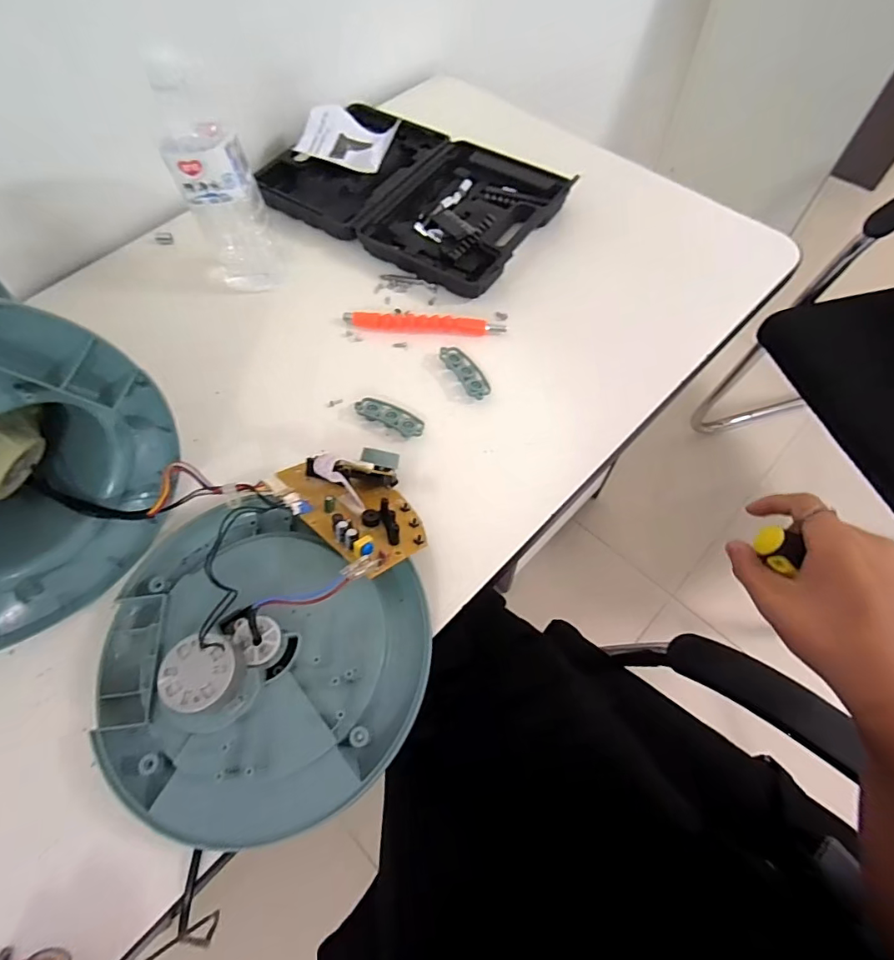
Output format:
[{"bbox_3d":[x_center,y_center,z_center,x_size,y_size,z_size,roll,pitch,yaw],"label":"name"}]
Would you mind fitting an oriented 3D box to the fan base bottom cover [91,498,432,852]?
[{"bbox_3d":[-0.139,0.119,0.358,0.244,0.053,0.234,21,65,12],"label":"fan base bottom cover"}]

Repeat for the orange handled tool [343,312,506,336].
[{"bbox_3d":[-0.025,-0.165,0.530,0.168,0.010,0.019,6,62,5],"label":"orange handled tool"}]

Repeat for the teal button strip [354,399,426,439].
[{"bbox_3d":[-0.053,-0.062,0.481,0.068,0.009,0.028,24,65,14],"label":"teal button strip"}]

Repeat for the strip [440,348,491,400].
[{"bbox_3d":[0.020,-0.109,0.502,0.027,0.008,0.068,-32,66,-14],"label":"strip"}]

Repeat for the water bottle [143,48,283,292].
[{"bbox_3d":[-0.222,-0.287,0.488,0.066,0.208,0.062,-23,64,-10],"label":"water bottle"}]

